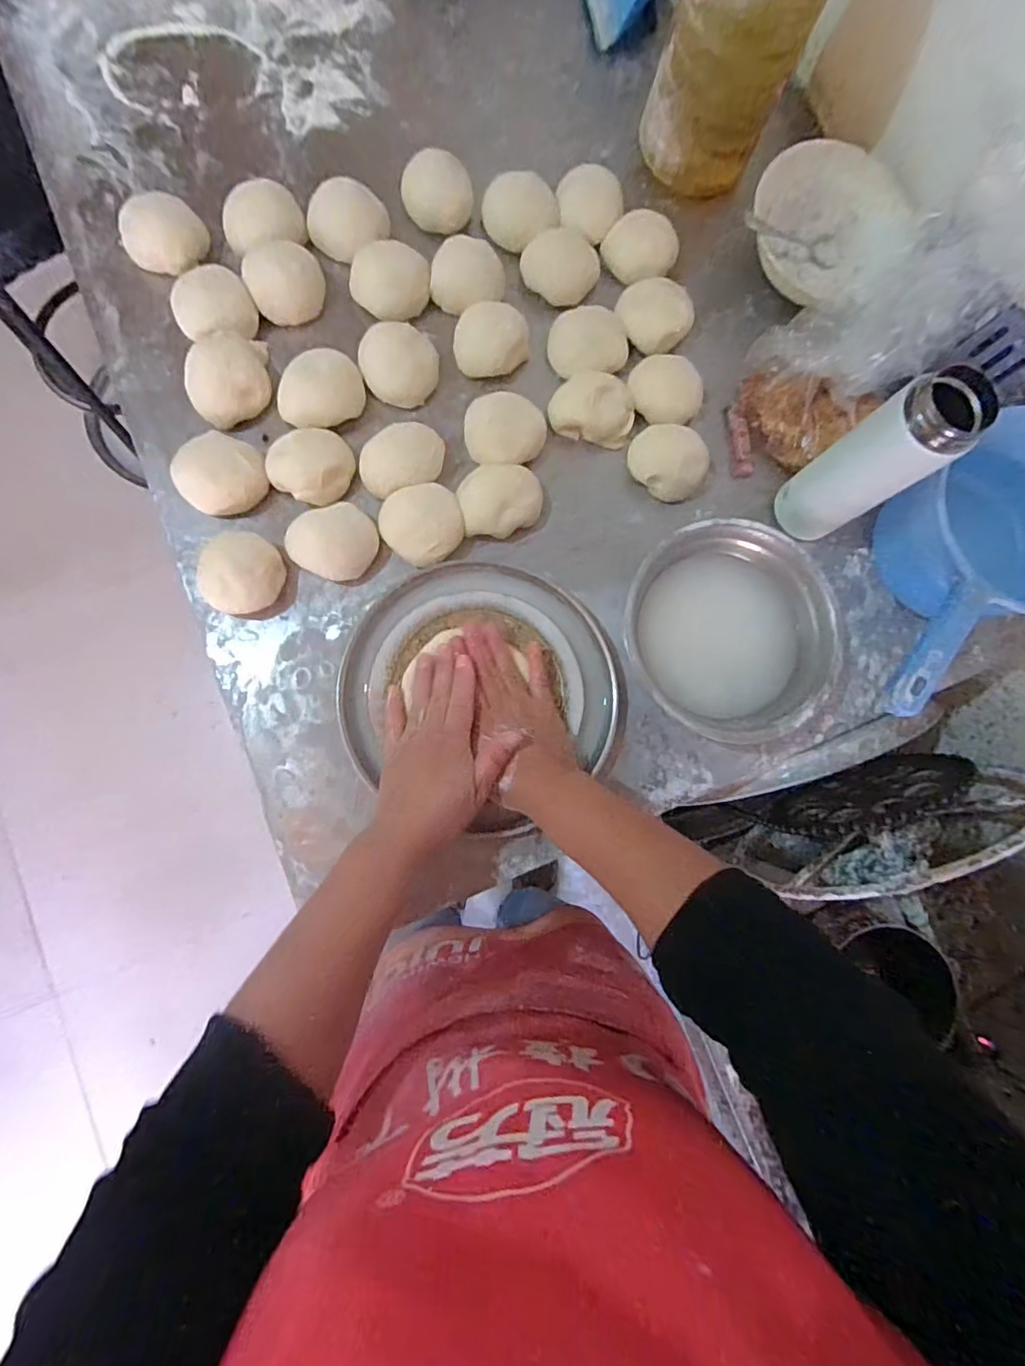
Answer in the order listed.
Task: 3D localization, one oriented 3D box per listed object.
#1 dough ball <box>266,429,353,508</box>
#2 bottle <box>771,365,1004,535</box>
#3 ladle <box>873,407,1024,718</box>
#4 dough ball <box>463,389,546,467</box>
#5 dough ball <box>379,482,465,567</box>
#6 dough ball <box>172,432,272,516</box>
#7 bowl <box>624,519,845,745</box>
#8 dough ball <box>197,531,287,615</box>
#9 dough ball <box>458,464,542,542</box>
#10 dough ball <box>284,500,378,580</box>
[{"bbox_3d":[-0.179,-0.195,0.487,0.069,0.036,0.066,1,83,-6],"label":"dough ball"},{"bbox_3d":[0.298,-0.181,0.458,0.055,0.168,0.063,-31,88,-9],"label":"bottle"},{"bbox_3d":[0.397,-0.097,0.501,0.318,0.119,0.161,-36,89,-9],"label":"ladle"},{"bbox_3d":[-0.005,-0.237,0.513,0.079,0.036,0.065,-15,85,-8],"label":"dough ball"},{"bbox_3d":[-0.080,-0.141,0.494,0.070,0.037,0.066,1,83,-6],"label":"dough ball"},{"bbox_3d":[-0.255,-0.182,0.481,0.071,0.029,0.068,1,83,-6],"label":"dough ball"},{"bbox_3d":[0.191,-0.046,0.500,0.187,0.059,0.187,1,83,-6],"label":"bowl"},{"bbox_3d":[-0.229,-0.092,0.466,0.069,0.043,0.061,-37,89,-9],"label":"dough ball"},{"bbox_3d":[-0.009,-0.169,0.506,0.080,0.031,0.066,-14,85,-8],"label":"dough ball"},{"bbox_3d":[-0.159,-0.125,0.480,0.068,0.041,0.062,1,83,-6],"label":"dough ball"}]

